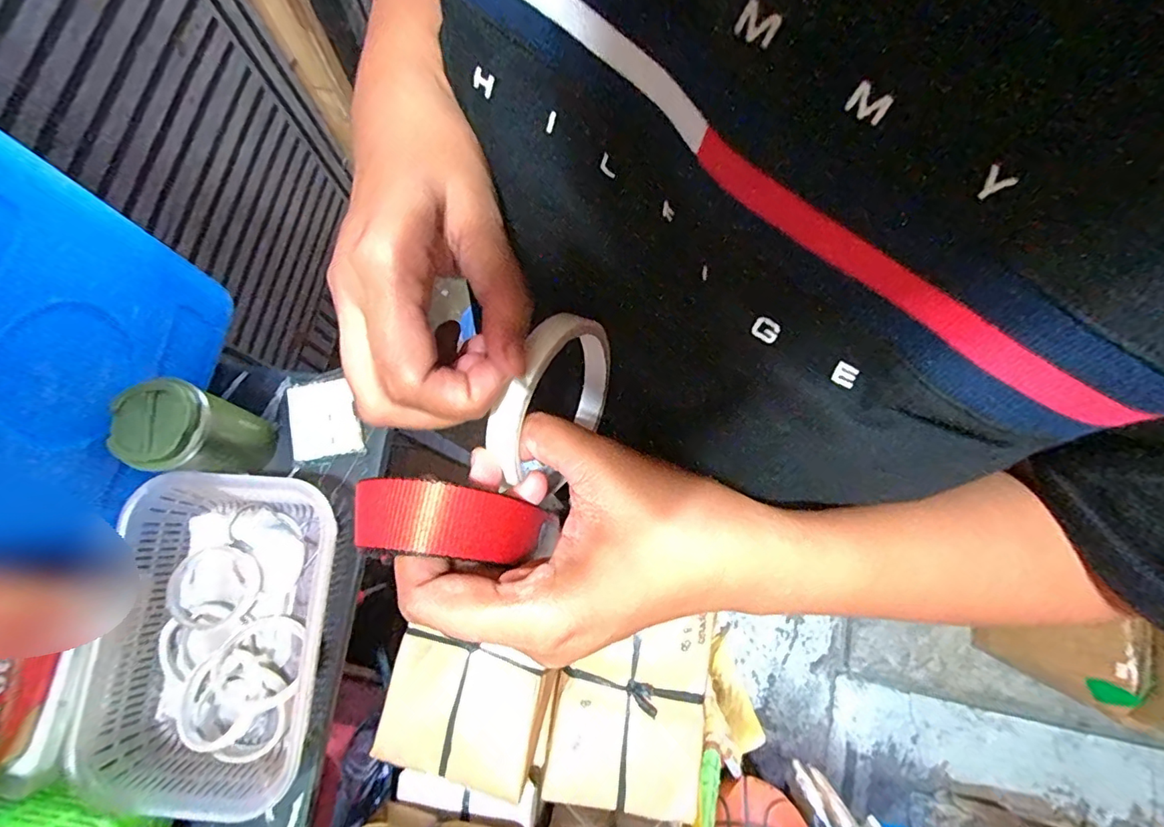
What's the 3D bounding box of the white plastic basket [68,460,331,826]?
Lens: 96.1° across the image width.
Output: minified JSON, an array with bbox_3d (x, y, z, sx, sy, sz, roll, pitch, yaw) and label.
[{"bbox_3d":[-0.357,0.215,0.525,0.207,0.071,0.296,5,77,0],"label":"white plastic basket"}]

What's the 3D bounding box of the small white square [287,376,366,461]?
[{"bbox_3d":[-0.291,0.005,0.593,0.073,0.010,0.091,-13,78,-4],"label":"small white square"}]

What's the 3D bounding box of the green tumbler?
[{"bbox_3d":[-0.384,0.023,0.536,0.082,0.140,0.081,0,77,-1],"label":"green tumbler"}]

